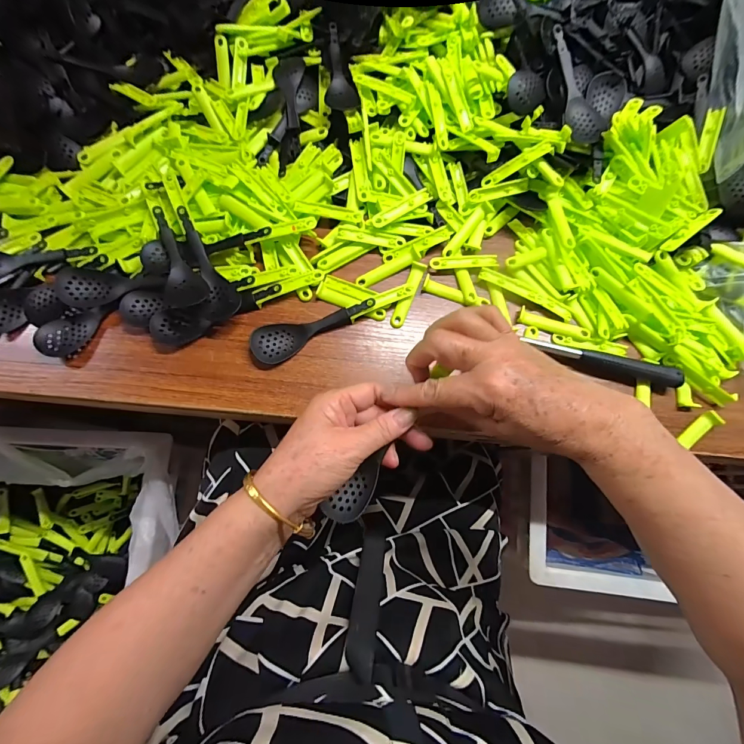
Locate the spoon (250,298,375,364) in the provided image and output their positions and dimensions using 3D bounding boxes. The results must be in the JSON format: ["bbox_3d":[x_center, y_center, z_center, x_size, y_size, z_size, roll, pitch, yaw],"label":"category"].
[{"bbox_3d":[-0.057,-0.042,0.371,0.127,0.021,0.037,-17,77,-7],"label":"spoon"}]

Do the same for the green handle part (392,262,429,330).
[{"bbox_3d":[0.038,-0.084,0.393,0.015,0.010,0.078,23,75,3],"label":"green handle part"}]

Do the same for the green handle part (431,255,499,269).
[{"bbox_3d":[0.102,-0.123,0.403,0.075,0.007,0.016,-3,75,-4],"label":"green handle part"}]

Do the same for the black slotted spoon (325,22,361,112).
[{"bbox_3d":[-0.032,-0.350,0.422,0.037,0.017,0.114,2,75,-2],"label":"black slotted spoon"}]

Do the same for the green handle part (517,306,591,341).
[{"bbox_3d":[0.195,-0.050,0.389,0.075,0.005,0.017,20,75,3],"label":"green handle part"}]

